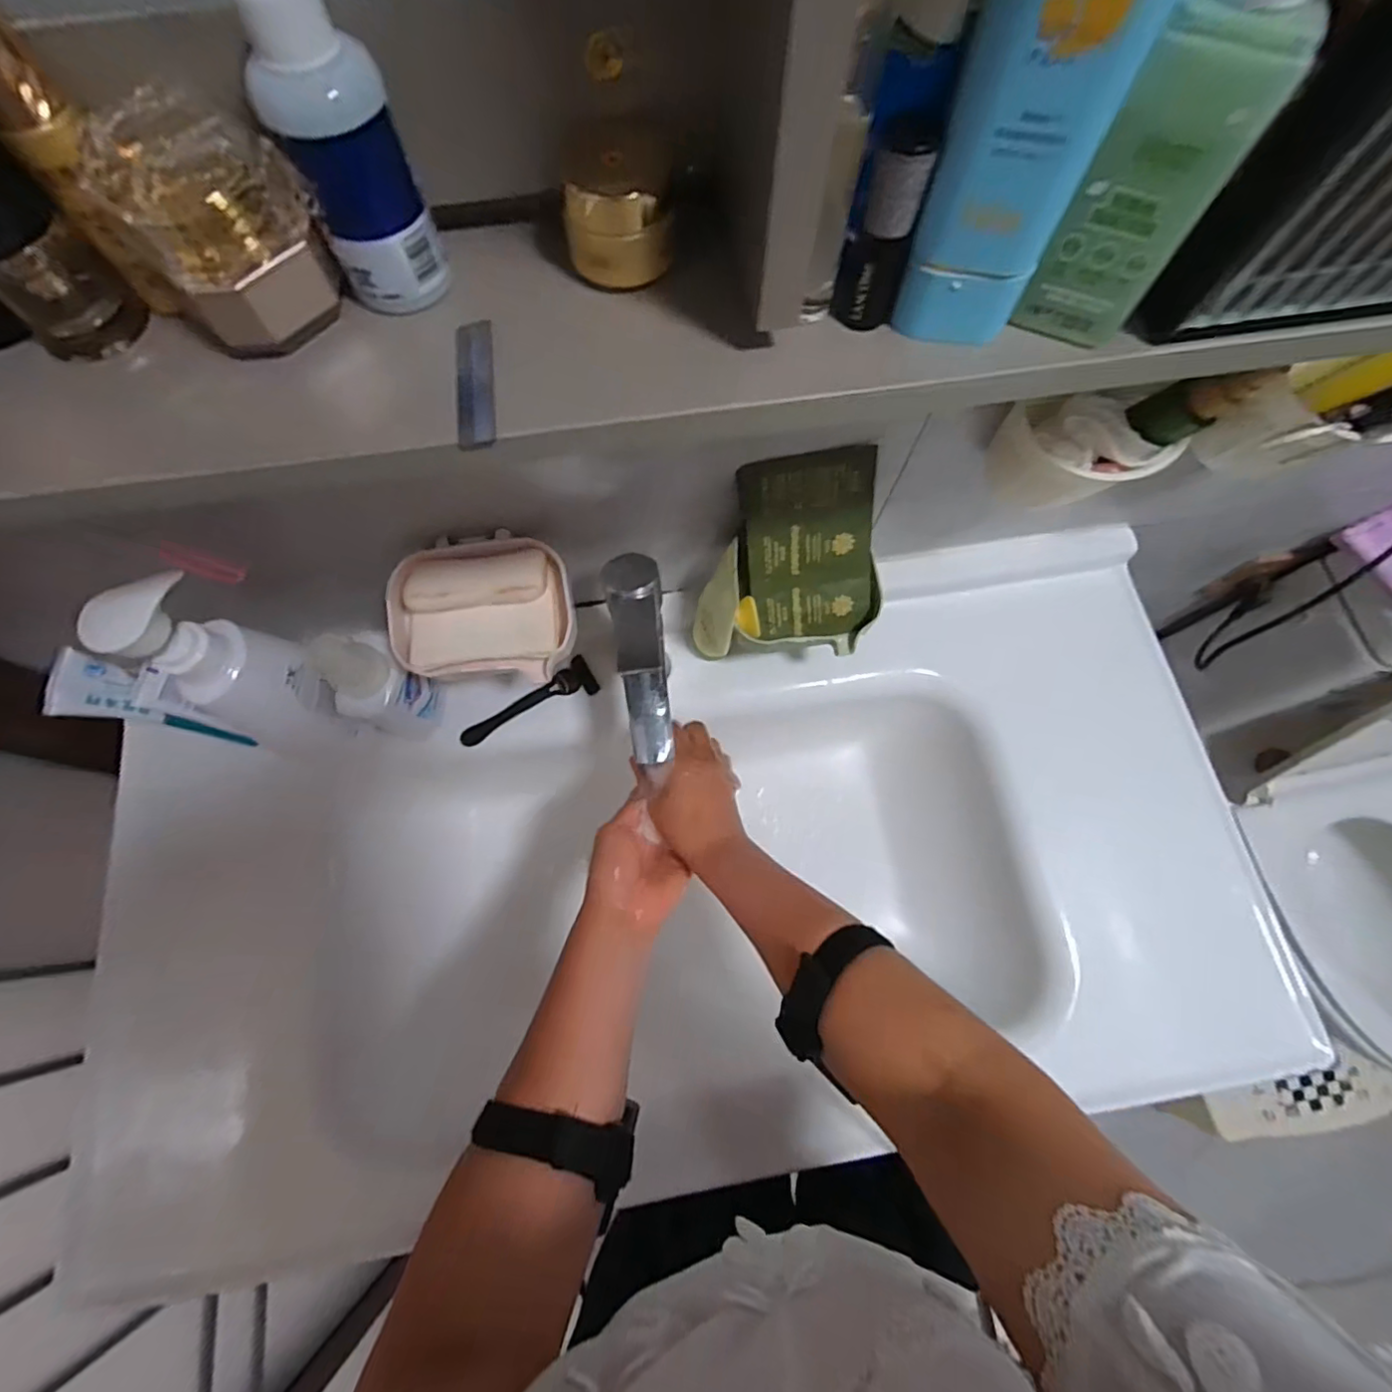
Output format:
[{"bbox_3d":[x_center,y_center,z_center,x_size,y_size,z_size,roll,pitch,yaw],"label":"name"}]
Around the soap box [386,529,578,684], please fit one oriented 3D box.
[{"bbox_3d":[-0.157,-0.064,0.441,0.132,0.053,0.102,-1,72,-1],"label":"soap box"}]

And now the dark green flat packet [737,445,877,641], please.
[{"bbox_3d":[0.090,-0.113,0.466,0.098,0.148,0.009,-10,38,1],"label":"dark green flat packet"}]

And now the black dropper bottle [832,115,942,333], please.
[{"bbox_3d":[0.063,-0.157,0.202,0.022,0.057,0.017,16,72,5],"label":"black dropper bottle"}]

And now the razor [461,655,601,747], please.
[{"bbox_3d":[-0.161,0.008,0.567,0.136,0.017,0.038,-30,75,-10],"label":"razor"}]

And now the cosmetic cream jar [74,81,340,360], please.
[{"bbox_3d":[-0.155,-0.156,0.198,0.052,0.054,0.044,-32,75,-10],"label":"cosmetic cream jar"}]

